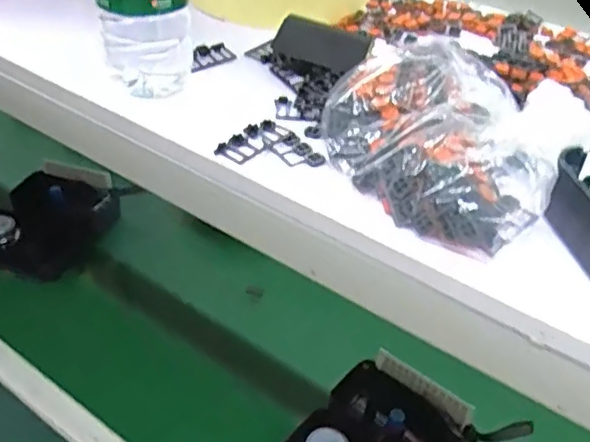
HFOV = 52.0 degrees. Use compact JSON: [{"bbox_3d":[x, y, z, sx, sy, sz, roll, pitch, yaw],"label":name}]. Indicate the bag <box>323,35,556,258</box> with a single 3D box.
[{"bbox_3d":[0.088,-0.054,0.371,0.123,0.049,0.155,-29,49,-35],"label":"bag"}]

